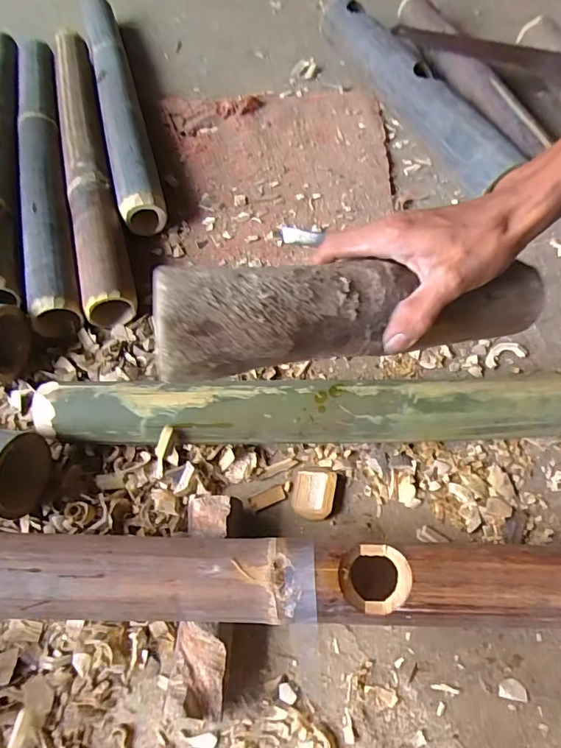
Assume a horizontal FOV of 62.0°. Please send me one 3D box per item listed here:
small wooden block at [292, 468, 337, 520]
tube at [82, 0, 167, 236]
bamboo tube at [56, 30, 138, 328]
[{"bbox_3d":[0.032,0.115,0.456,0.040,0.008,0.050,9,62,8],"label":"small wooden block"},{"bbox_3d":[-0.272,-0.470,0.772,0.064,0.060,0.649,-17,61,-6],"label":"tube"},{"bbox_3d":[-0.294,-0.344,0.691,0.058,0.048,0.671,-17,61,-6],"label":"bamboo tube"}]

